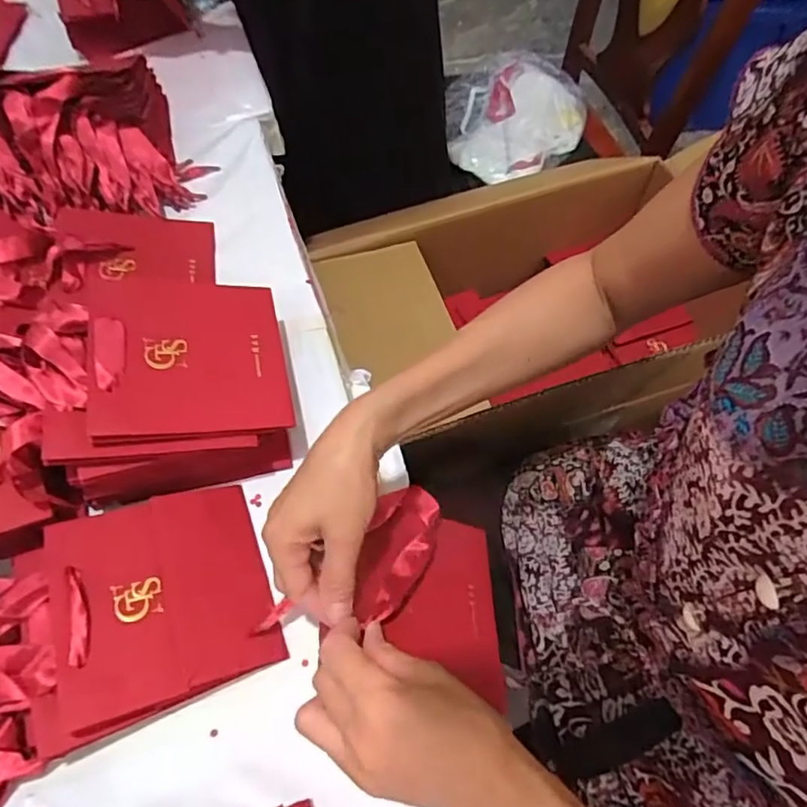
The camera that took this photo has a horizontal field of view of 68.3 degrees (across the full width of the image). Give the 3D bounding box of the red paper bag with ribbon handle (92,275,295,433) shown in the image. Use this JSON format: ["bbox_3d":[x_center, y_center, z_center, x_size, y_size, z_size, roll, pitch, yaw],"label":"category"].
[{"bbox_3d":[-0.163,-0.040,0.458,0.139,0.010,0.139,-2,60,-26],"label":"red paper bag with ribbon handle"}]

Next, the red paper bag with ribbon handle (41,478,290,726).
[{"bbox_3d":[-0.169,0.131,0.421,0.136,0.007,0.138,-11,61,-25],"label":"red paper bag with ribbon handle"}]

